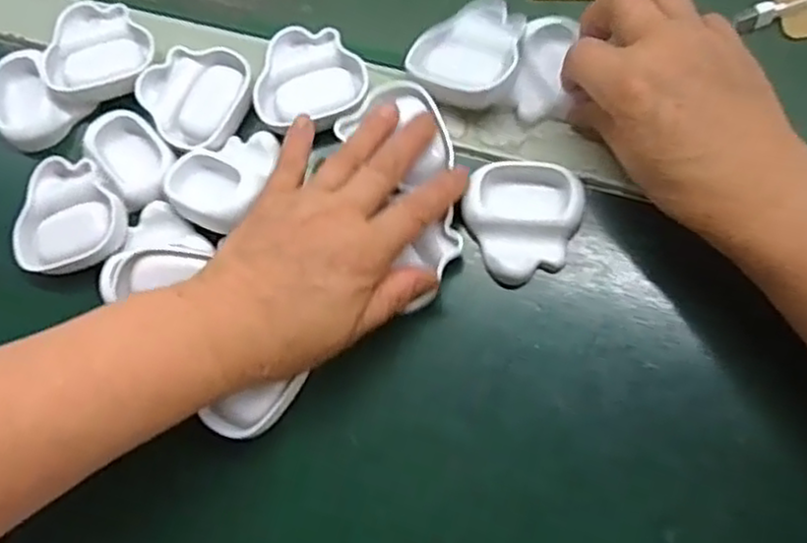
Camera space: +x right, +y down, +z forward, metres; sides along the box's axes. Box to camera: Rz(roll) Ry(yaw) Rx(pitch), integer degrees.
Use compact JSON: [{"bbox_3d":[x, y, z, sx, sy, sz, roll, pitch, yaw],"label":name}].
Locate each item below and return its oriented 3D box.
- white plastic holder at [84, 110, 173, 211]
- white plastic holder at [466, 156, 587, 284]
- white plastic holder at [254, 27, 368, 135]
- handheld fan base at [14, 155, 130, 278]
[{"bbox_3d":[-0.156,-0.066,0.408,0.038,0.015,0.064,-39,72,-12],"label":"white plastic holder"},{"bbox_3d":[0.061,-0.027,0.368,0.058,0.021,0.057,8,69,5],"label":"white plastic holder"},{"bbox_3d":[-0.051,-0.107,0.410,0.060,0.016,0.061,7,69,5],"label":"white plastic holder"},{"bbox_3d":[-0.184,-0.031,0.395,0.061,0.016,0.061,7,69,5],"label":"handheld fan base"}]

